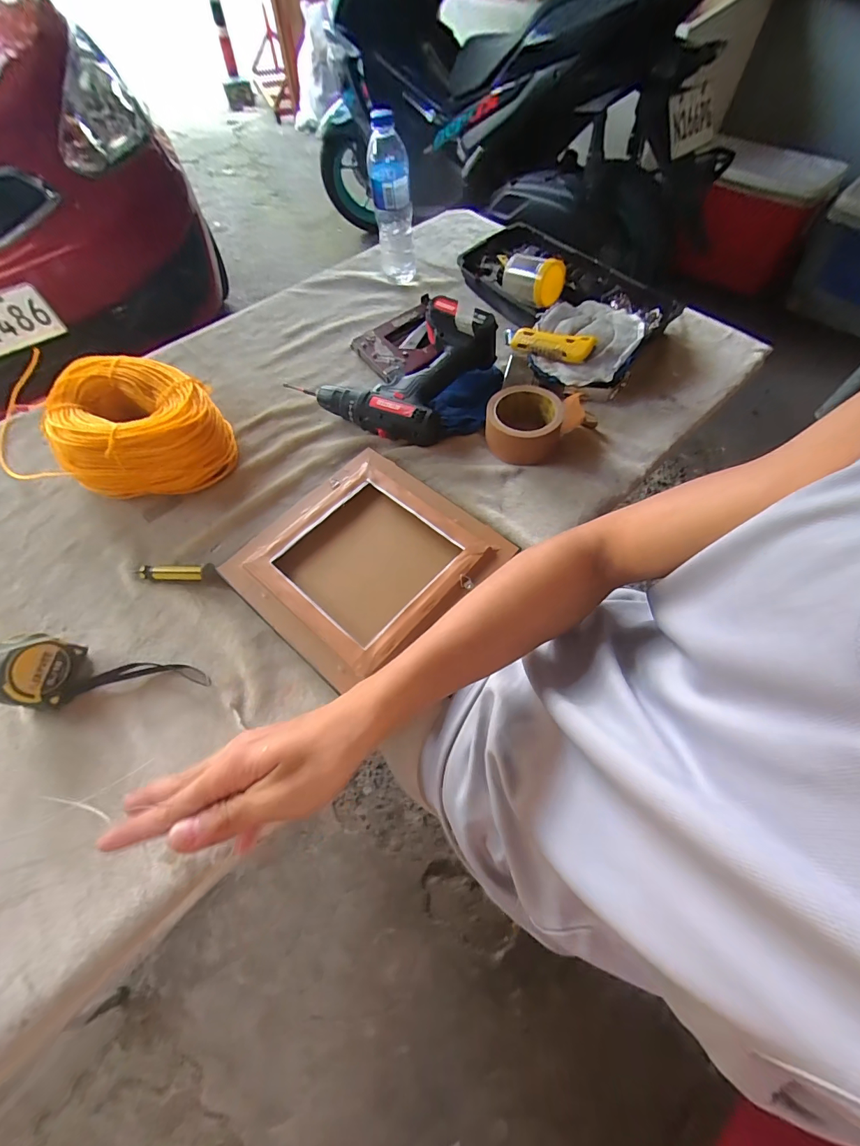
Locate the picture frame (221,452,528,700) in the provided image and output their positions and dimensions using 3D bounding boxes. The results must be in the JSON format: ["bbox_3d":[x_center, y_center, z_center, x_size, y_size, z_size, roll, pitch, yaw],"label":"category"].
[{"bbox_3d":[-0.075,-0.019,0.473,0.230,0.022,0.244,39,70,20],"label":"picture frame"}]

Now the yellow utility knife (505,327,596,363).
[{"bbox_3d":[0.168,-0.338,0.605,0.147,0.028,0.027,31,67,31],"label":"yellow utility knife"}]

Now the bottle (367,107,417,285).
[{"bbox_3d":[-0.062,-0.598,0.674,0.063,0.207,0.074,-4,62,0],"label":"bottle"}]

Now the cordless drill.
[{"bbox_3d":[-0.053,-0.302,0.585,0.235,0.090,0.201,31,68,17],"label":"cordless drill"}]

